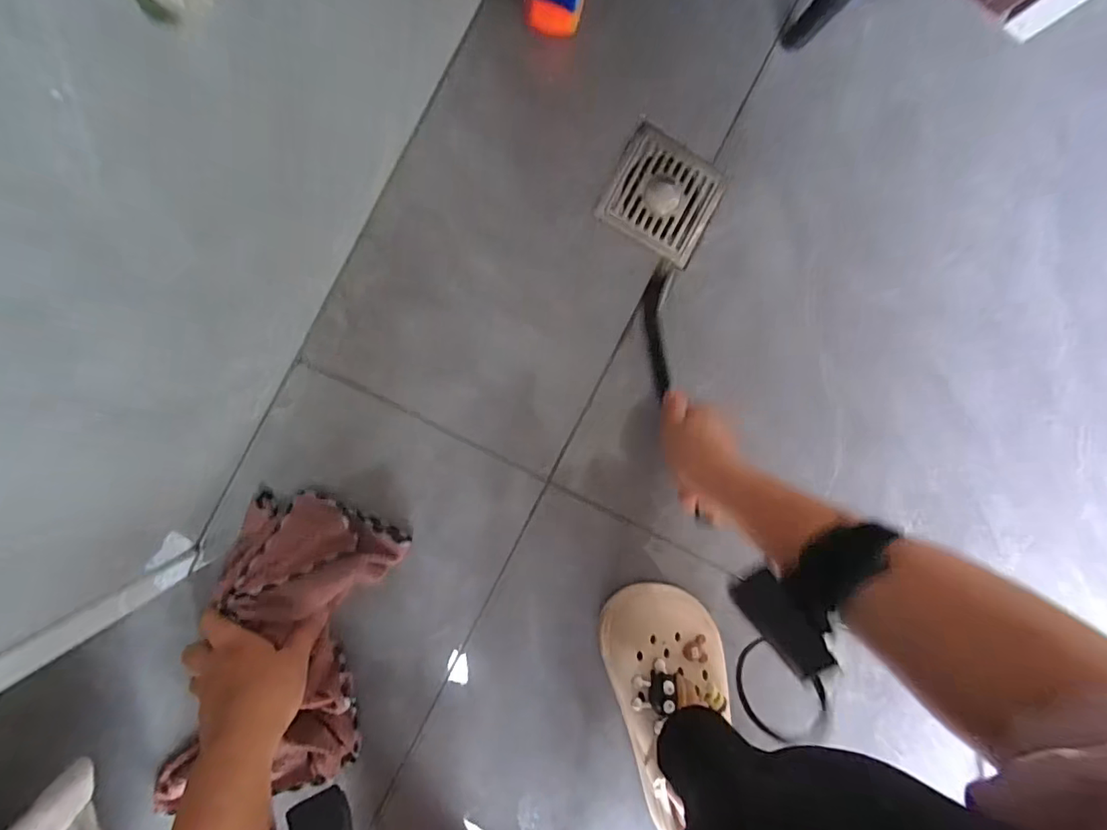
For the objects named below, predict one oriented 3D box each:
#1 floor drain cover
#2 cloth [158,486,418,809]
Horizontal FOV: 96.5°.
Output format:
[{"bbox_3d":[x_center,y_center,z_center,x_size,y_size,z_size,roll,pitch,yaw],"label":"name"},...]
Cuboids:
[{"bbox_3d":[0.101,-0.201,0.455,0.098,0.004,0.102,26,89,-9],"label":"floor drain cover"},{"bbox_3d":[-0.220,0.192,0.409,0.160,0.047,0.247,7,91,-9],"label":"cloth"}]

